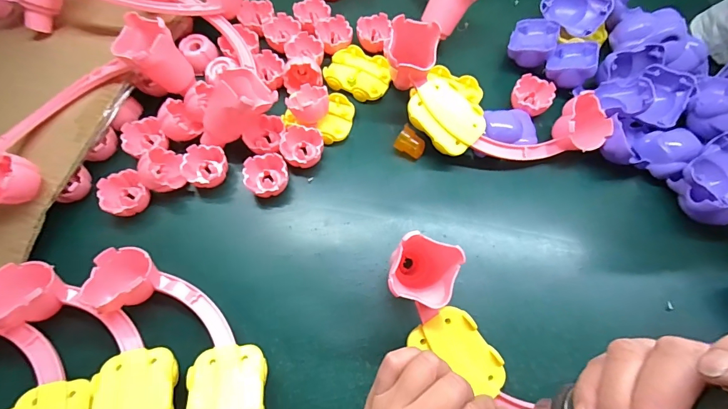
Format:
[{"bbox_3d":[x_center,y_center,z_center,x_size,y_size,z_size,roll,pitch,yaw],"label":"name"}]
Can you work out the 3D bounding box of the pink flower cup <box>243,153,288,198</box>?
[{"bbox_3d":[-0.111,-0.030,0.433,0.047,0.028,0.049,1,67,-1],"label":"pink flower cup"}]

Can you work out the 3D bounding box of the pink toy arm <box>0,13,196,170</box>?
[{"bbox_3d":[-0.311,-0.104,0.404,0.086,0.088,0.254,37,71,13],"label":"pink toy arm"}]

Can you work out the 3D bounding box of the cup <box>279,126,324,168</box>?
[{"bbox_3d":[-0.073,-0.066,0.450,0.048,0.023,0.053,-10,68,-5],"label":"cup"}]

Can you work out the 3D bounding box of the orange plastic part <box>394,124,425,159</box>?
[{"bbox_3d":[0.055,-0.072,0.451,0.032,0.028,0.022,33,70,12],"label":"orange plastic part"}]

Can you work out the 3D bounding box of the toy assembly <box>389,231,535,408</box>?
[{"bbox_3d":[0.073,0.101,0.338,0.070,0.070,0.176,-23,63,-11],"label":"toy assembly"}]

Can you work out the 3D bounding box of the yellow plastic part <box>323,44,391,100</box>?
[{"bbox_3d":[-0.008,-0.175,0.501,0.085,0.015,0.071,23,68,8],"label":"yellow plastic part"}]

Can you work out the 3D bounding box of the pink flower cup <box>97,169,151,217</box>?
[{"bbox_3d":[-0.268,-0.012,0.424,0.046,0.023,0.048,1,67,-1],"label":"pink flower cup"}]

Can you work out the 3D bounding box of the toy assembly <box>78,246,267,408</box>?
[{"bbox_3d":[-0.157,0.134,0.324,0.107,0.099,0.252,-30,71,-13],"label":"toy assembly"}]

